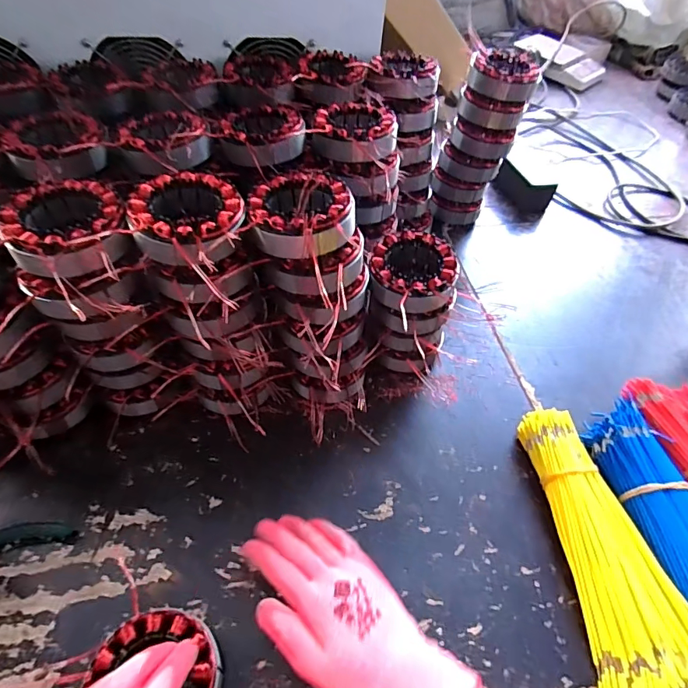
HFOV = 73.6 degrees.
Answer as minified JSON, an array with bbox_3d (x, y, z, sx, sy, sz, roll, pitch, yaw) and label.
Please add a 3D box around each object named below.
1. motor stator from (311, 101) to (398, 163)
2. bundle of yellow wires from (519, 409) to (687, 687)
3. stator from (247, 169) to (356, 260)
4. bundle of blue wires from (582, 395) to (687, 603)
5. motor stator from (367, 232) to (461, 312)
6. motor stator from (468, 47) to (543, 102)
[{"bbox_3d":[0.012,-0.221,0.493,0.084,0.045,0.084,3,50,-3],"label":"motor stator"},{"bbox_3d":[0.236,0.180,0.408,0.087,0.044,0.253,0,51,-6],"label":"bundle of yellow wires"},{"bbox_3d":[-0.034,-0.109,0.381,0.086,0.032,0.088,3,50,-3],"label":"stator"},{"bbox_3d":[0.305,0.174,0.415,0.079,0.050,0.258,-7,52,-11],"label":"bundle of blue wires"},{"bbox_3d":[0.067,-0.069,0.456,0.086,0.037,0.085,3,50,-3],"label":"motor stator"},{"bbox_3d":[0.208,-0.351,0.598,0.088,0.035,0.088,16,51,8],"label":"motor stator"}]

